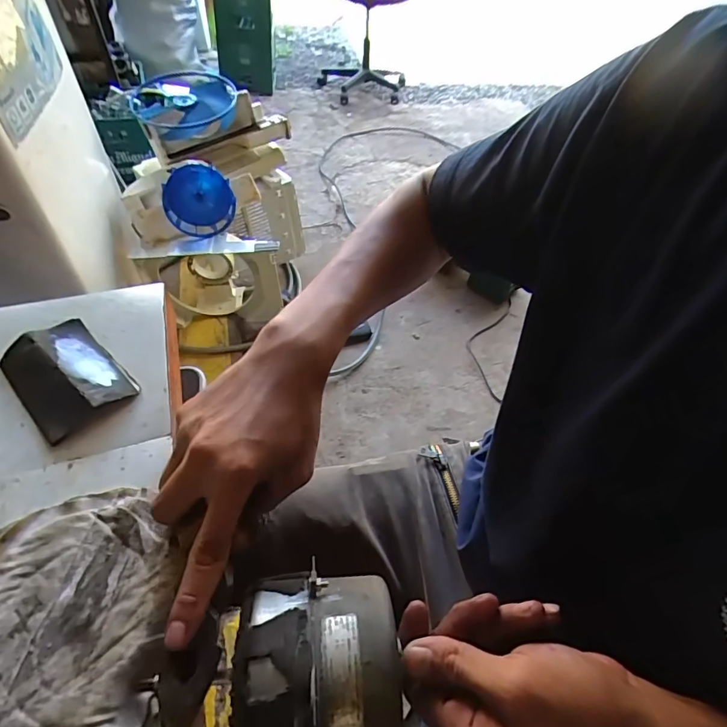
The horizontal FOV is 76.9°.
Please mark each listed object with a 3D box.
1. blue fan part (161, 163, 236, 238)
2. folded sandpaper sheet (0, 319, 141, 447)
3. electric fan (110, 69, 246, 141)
[{"bbox_3d":[-0.435,-0.429,1.210,0.177,0.179,0.060,-17,24,-20],"label":"blue fan part"},{"bbox_3d":[-0.253,0.009,0.388,0.114,0.019,0.074,37,59,24],"label":"folded sandpaper sheet"},{"bbox_3d":[-0.525,-0.742,1.293,0.320,0.072,0.320,3,50,-3],"label":"electric fan"}]

